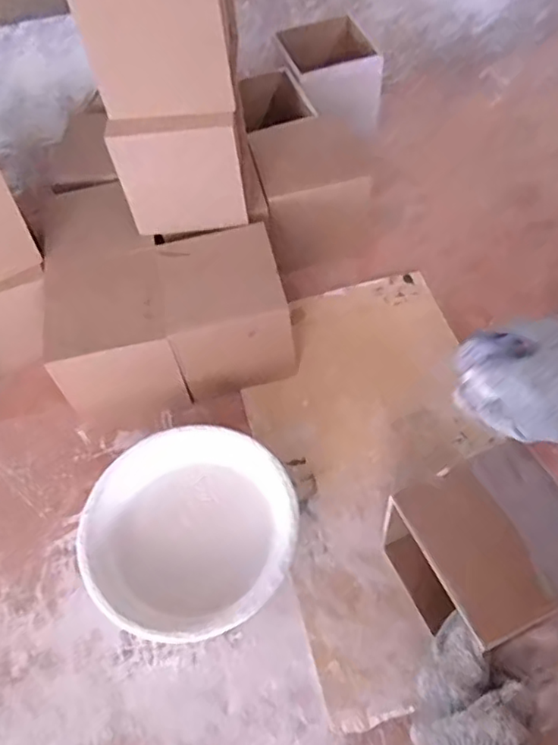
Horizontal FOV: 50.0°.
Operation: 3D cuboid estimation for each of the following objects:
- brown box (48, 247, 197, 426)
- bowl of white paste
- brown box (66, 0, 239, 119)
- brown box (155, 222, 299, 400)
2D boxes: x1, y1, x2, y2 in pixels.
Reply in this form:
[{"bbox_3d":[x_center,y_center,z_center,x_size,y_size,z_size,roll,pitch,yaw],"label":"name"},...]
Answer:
[{"bbox_3d":[-0.159,-0.030,0.584,0.115,0.117,0.121,-12,55,-4],"label":"brown box"},{"bbox_3d":[-0.071,0.133,0.498,0.170,0.056,0.166,-2,55,3],"label":"bowl of white paste"},{"bbox_3d":[-0.094,-0.288,0.473,0.113,0.123,0.101,-4,55,1],"label":"brown box"},{"bbox_3d":[-0.049,-0.054,0.583,0.113,0.114,0.124,-11,55,-3],"label":"brown box"}]

